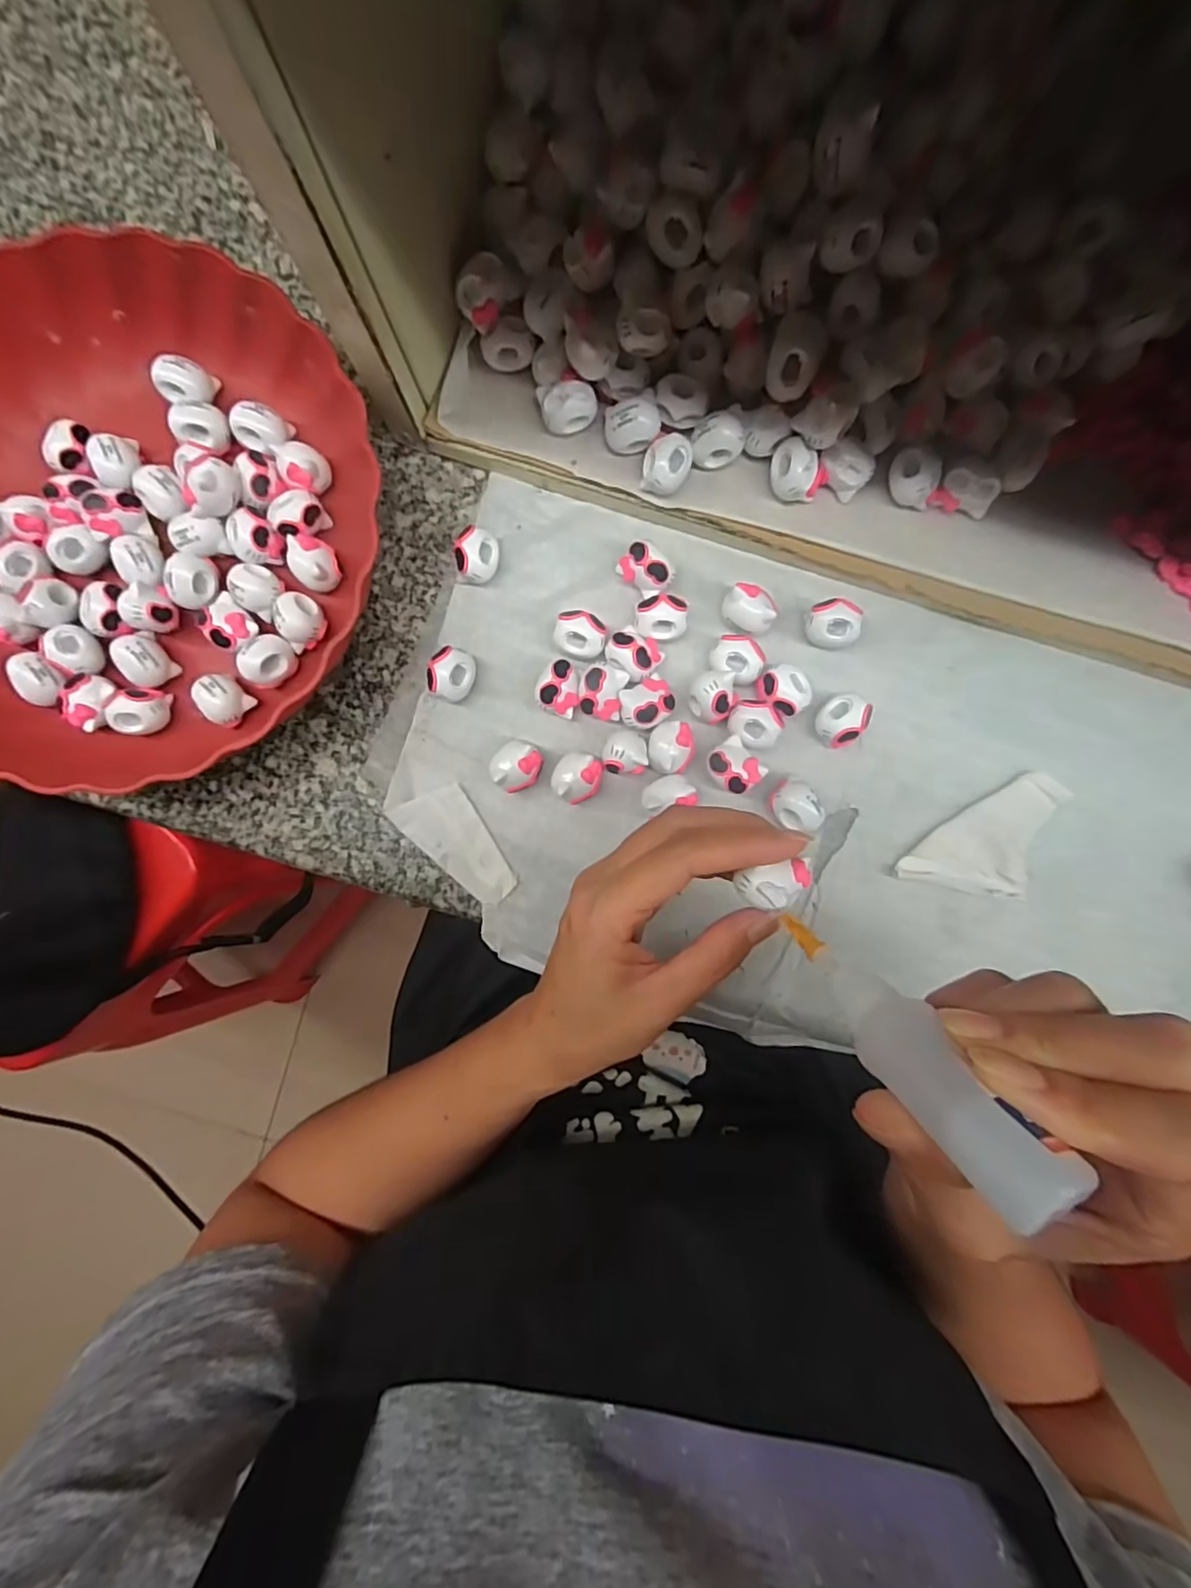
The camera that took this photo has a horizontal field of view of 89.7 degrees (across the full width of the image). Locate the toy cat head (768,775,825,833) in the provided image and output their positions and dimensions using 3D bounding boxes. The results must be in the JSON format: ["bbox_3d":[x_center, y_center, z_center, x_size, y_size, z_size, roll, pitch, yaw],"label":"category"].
[{"bbox_3d":[0.098,0.004,0.287,0.025,0.019,0.024,0,88,2],"label":"toy cat head"}]

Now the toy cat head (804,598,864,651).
[{"bbox_3d":[0.113,-0.081,0.289,0.025,0.018,0.021,3,88,2],"label":"toy cat head"}]

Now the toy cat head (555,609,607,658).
[{"bbox_3d":[-0.007,-0.076,0.290,0.024,0.017,0.020,4,88,2],"label":"toy cat head"}]

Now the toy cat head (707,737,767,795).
[{"bbox_3d":[0.066,-0.012,0.287,0.021,0.020,0.024,-42,88,0],"label":"toy cat head"}]

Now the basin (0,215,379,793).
[{"bbox_3d":[-0.221,-0.127,0.284,0.235,0.051,0.238,0,88,2],"label":"basin"}]

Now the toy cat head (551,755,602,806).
[{"bbox_3d":[-0.008,-0.008,0.289,0.021,0.019,0.023,0,88,2],"label":"toy cat head"}]

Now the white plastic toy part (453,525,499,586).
[{"bbox_3d":[-0.057,-0.115,0.292,0.018,0.021,0.023,3,88,2],"label":"white plastic toy part"}]

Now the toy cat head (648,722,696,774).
[{"bbox_3d":[0.036,-0.022,0.289,0.021,0.019,0.024,3,88,2],"label":"toy cat head"}]

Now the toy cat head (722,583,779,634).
[{"bbox_3d":[0.075,-0.089,0.289,0.024,0.020,0.021,42,90,2],"label":"toy cat head"}]

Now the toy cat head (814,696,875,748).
[{"bbox_3d":[0.117,-0.034,0.287,0.023,0.018,0.024,0,88,2],"label":"toy cat head"}]

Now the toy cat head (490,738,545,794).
[{"bbox_3d":[-0.038,-0.013,0.289,0.022,0.019,0.025,24,89,2],"label":"toy cat head"}]

